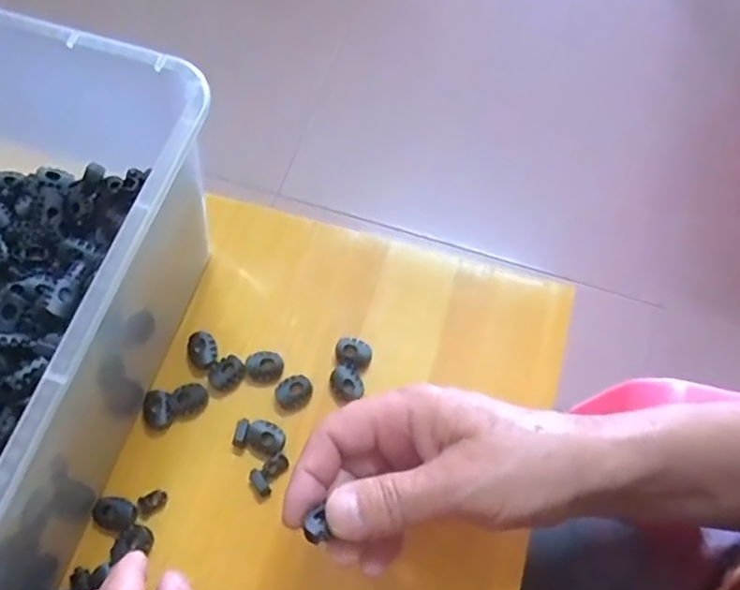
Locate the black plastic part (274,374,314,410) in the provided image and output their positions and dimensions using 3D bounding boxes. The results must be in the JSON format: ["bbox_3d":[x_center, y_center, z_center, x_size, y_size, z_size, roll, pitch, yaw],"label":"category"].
[{"bbox_3d":[-0.044,0.057,0.371,0.022,0.011,0.018,-24,71,-9],"label":"black plastic part"}]

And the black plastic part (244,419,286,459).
[{"bbox_3d":[-0.061,0.083,0.364,0.022,0.007,0.018,29,72,11],"label":"black plastic part"}]

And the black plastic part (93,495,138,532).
[{"bbox_3d":[-0.140,0.120,0.347,0.022,0.004,0.017,15,70,6],"label":"black plastic part"}]

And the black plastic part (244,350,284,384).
[{"bbox_3d":[-0.064,0.044,0.379,0.023,0.008,0.018,-9,69,-3],"label":"black plastic part"}]

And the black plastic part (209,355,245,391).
[{"bbox_3d":[-0.086,0.047,0.376,0.021,0.007,0.016,-41,74,-14],"label":"black plastic part"}]

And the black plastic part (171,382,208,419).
[{"bbox_3d":[-0.107,0.062,0.373,0.021,0.007,0.017,-14,70,-5],"label":"black plastic part"}]

